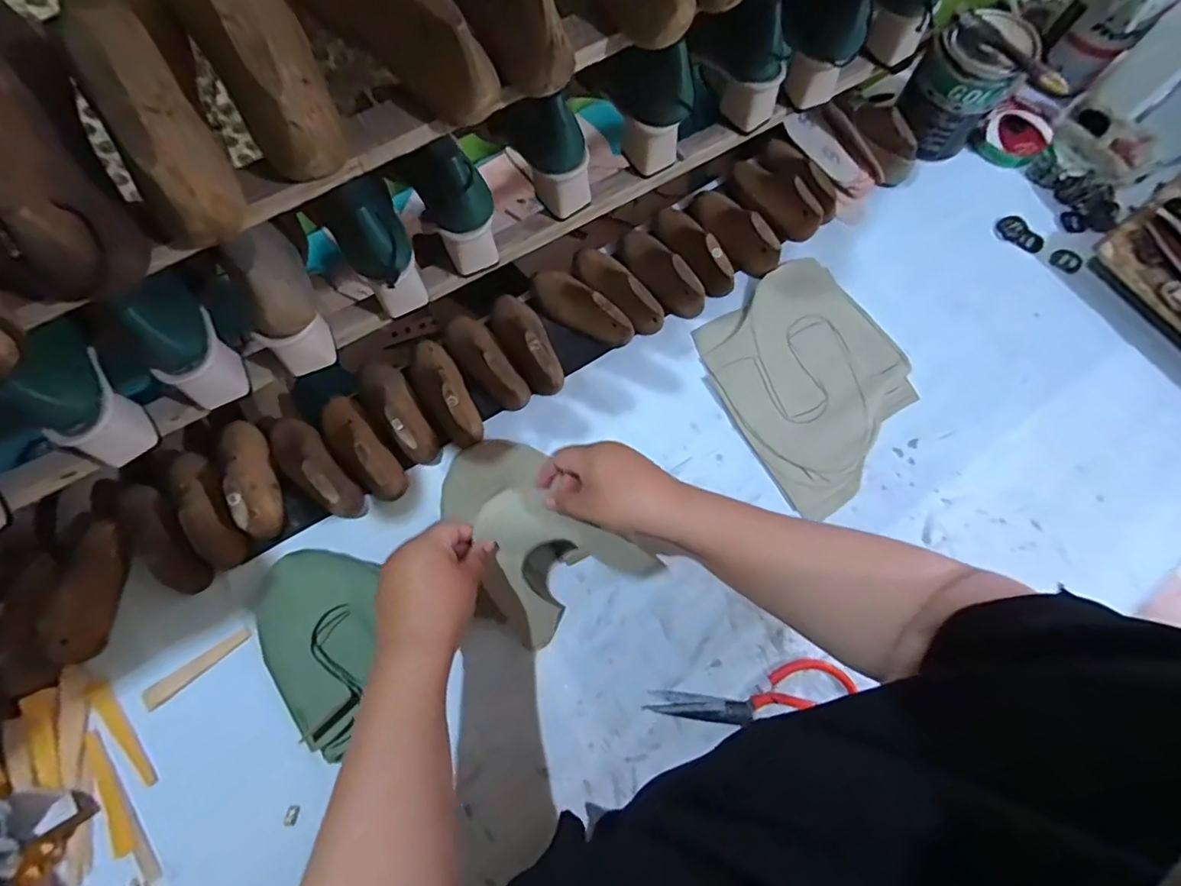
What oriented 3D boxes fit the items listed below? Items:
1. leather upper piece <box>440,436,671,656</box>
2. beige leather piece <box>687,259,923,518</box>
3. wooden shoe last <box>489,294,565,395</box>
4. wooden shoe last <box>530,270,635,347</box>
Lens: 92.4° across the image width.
[{"bbox_3d":[-0.059,0.077,0.578,0.146,0.091,0.214,-33,78,-9],"label":"leather upper piece"},{"bbox_3d":[0.260,-0.077,0.671,0.220,0.013,0.251,-38,77,-6],"label":"beige leather piece"},{"bbox_3d":[-0.076,-0.117,0.655,0.053,0.055,0.135,-24,77,-7],"label":"wooden shoe last"},{"bbox_3d":[-0.014,-0.161,0.665,0.140,0.051,0.052,40,78,9],"label":"wooden shoe last"}]

